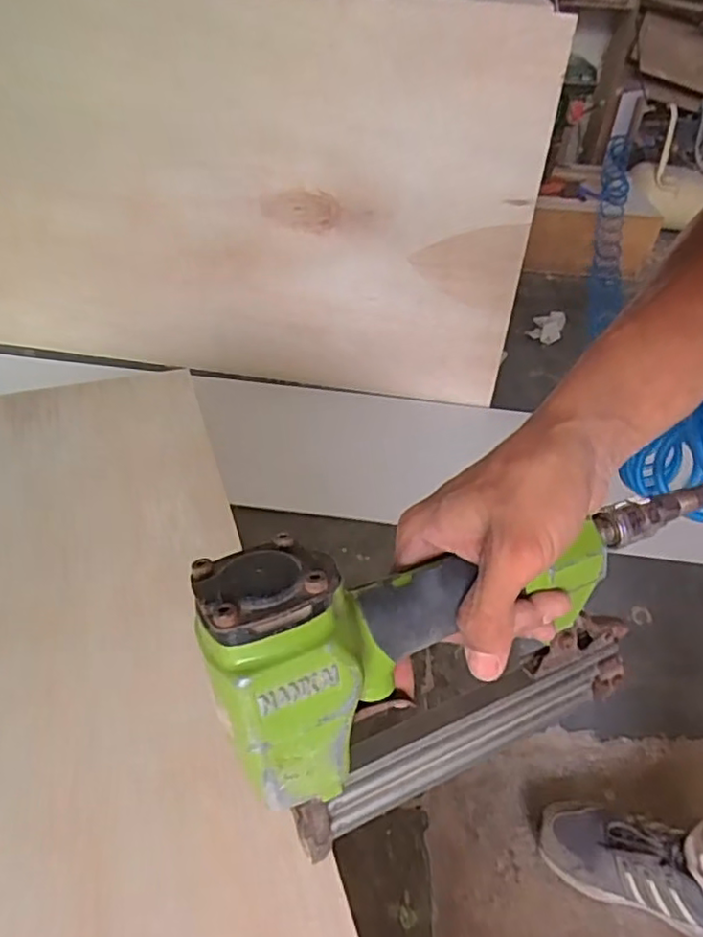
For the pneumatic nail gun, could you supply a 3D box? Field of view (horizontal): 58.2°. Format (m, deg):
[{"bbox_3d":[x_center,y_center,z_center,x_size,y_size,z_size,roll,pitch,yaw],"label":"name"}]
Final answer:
[{"bbox_3d":[0.051,0.085,0.313,0.237,0.144,0.076,-14,45,-20],"label":"pneumatic nail gun"}]

